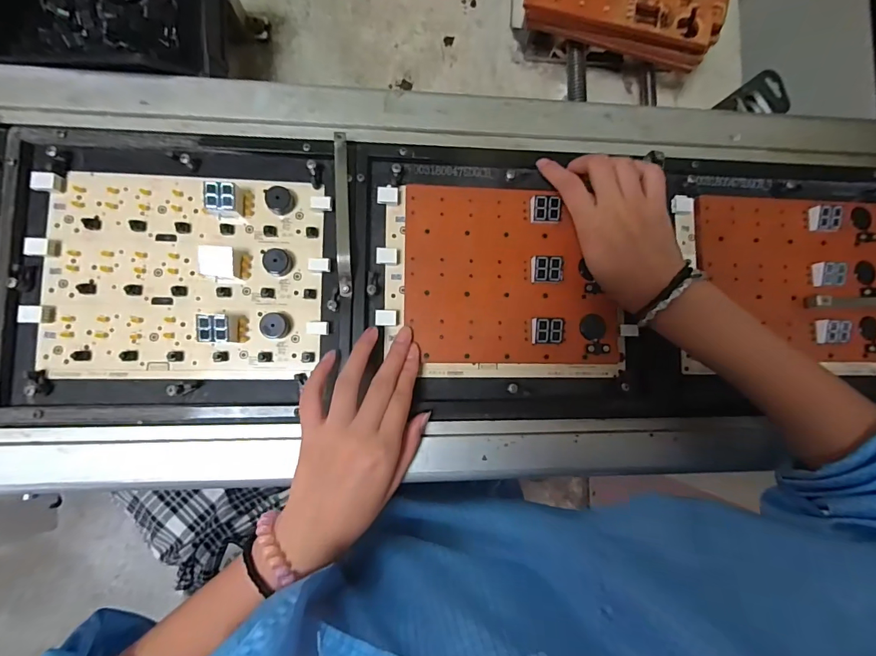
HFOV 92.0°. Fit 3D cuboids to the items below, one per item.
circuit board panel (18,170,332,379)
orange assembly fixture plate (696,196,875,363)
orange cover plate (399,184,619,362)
[{"bbox_3d":[-0.204,-0.043,0.337,0.215,0.022,0.161,1,84,-5],"label":"circuit board panel"},{"bbox_3d":[0.335,-0.048,0.389,0.189,0.008,0.147,3,84,-8],"label":"orange assembly fixture plate"},{"bbox_3d":[0.064,-0.046,0.362,0.181,0.012,0.150,1,84,-5],"label":"orange cover plate"}]

